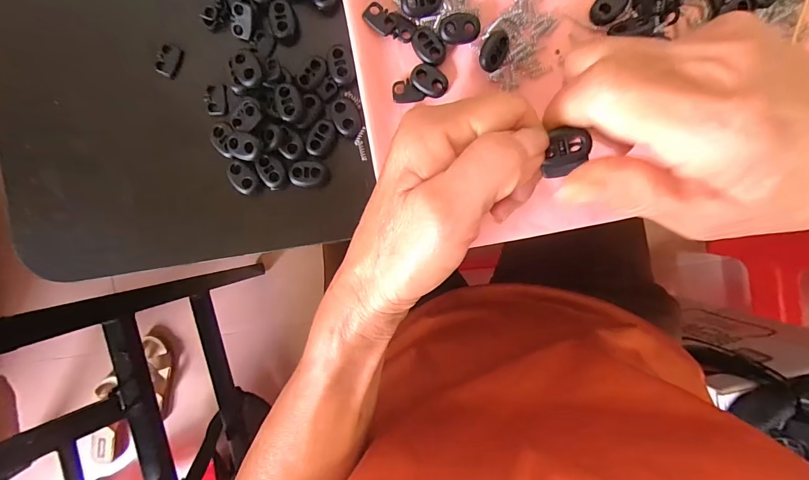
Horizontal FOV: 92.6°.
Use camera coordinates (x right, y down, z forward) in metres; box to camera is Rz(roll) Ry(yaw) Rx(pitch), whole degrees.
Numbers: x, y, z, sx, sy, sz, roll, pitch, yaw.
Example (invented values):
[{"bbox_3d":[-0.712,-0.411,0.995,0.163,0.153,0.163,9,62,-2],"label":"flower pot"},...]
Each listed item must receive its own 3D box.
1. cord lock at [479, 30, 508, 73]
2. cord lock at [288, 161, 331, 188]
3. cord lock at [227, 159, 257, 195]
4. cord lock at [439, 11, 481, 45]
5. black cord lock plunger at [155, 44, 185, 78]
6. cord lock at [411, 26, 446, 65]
[{"bbox_3d":[0.048,-0.103,0.209,0.013,0.009,0.021,30,92,1],"label":"cord lock"},{"bbox_3d":[-0.054,-0.037,0.219,0.021,0.009,0.014,5,92,2],"label":"cord lock"},{"bbox_3d":[-0.091,-0.036,0.216,0.013,0.004,0.019,-27,90,3],"label":"cord lock"},{"bbox_3d":[0.030,-0.114,0.209,0.021,0.004,0.015,-14,112,3],"label":"cord lock"},{"bbox_3d":[-0.134,-0.102,0.221,0.012,0.006,0.018,29,92,1],"label":"black cord lock plunger"},{"bbox_3d":[0.013,-0.108,0.212,0.015,0.004,0.023,-34,90,3],"label":"cord lock"}]

